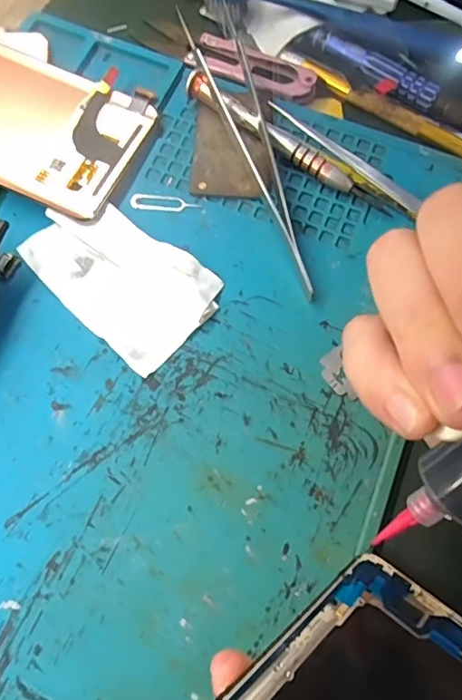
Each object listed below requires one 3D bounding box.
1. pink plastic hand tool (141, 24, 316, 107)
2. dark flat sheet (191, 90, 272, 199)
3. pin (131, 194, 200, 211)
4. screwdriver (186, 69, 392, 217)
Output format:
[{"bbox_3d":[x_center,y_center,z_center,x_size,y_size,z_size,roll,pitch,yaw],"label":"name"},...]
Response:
[{"bbox_3d":[-0.002,-0.152,0.262,0.097,0.008,0.023,25,72,7],"label":"pink plastic hand tool"},{"bbox_3d":[0.001,-0.101,0.248,0.035,0.006,0.060,3,71,0],"label":"dark flat sheet"},{"bbox_3d":[-0.030,-0.069,0.238,0.032,0.004,0.009,2,71,-1],"label":"pin"},{"bbox_3d":[0.026,-0.098,0.242,0.112,0.013,0.009,35,74,10],"label":"screwdriver"}]

